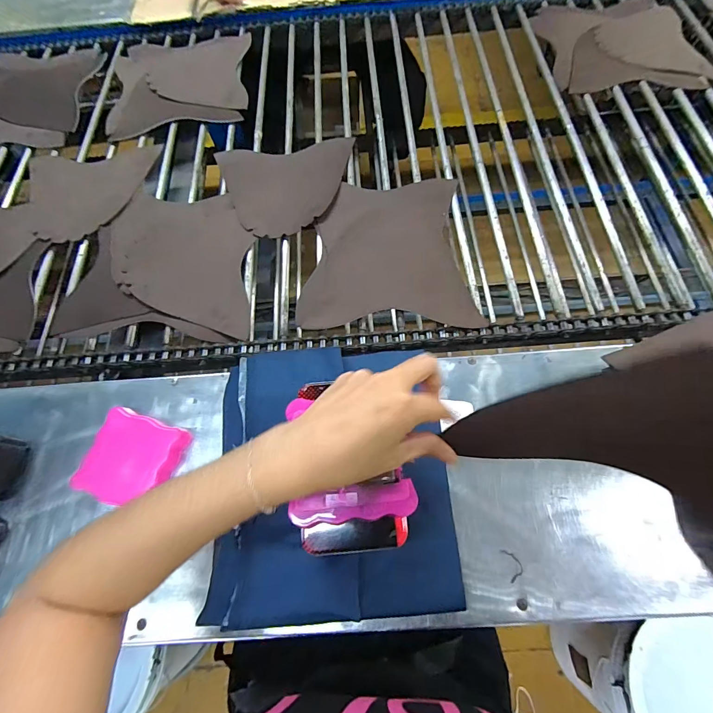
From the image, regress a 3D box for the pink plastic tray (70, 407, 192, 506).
[{"bbox_3d":[-0.270,0.124,0.446,0.103,0.031,0.102,13,69,8],"label":"pink plastic tray"}]

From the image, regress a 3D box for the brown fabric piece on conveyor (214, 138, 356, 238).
[{"bbox_3d":[-0.125,-0.300,0.647,0.235,0.007,0.216,-6,64,1],"label":"brown fabric piece on conveyor"}]

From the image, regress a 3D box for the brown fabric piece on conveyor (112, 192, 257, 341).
[{"bbox_3d":[-0.283,-0.157,0.592,0.229,0.012,0.271,-2,68,2],"label":"brown fabric piece on conveyor"}]

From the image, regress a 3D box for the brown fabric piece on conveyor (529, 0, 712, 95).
[{"bbox_3d":[0.538,-0.651,0.757,0.298,0.010,0.296,-2,68,2],"label":"brown fabric piece on conveyor"}]

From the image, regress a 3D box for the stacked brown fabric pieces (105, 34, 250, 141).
[{"bbox_3d":[-0.370,-0.581,0.770,0.276,0.005,0.288,-6,68,0],"label":"stacked brown fabric pieces"}]

